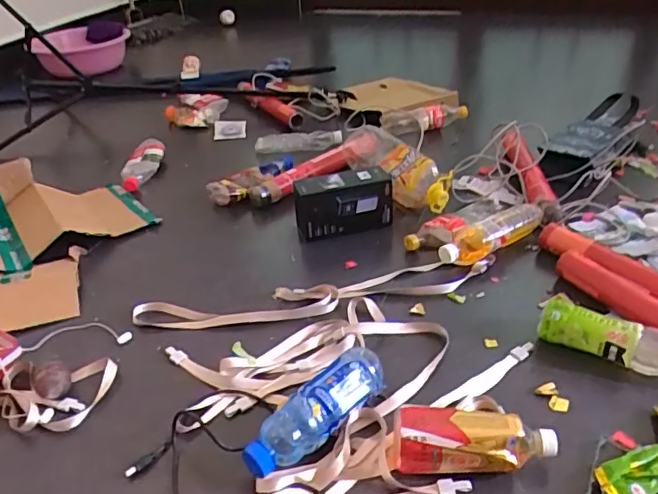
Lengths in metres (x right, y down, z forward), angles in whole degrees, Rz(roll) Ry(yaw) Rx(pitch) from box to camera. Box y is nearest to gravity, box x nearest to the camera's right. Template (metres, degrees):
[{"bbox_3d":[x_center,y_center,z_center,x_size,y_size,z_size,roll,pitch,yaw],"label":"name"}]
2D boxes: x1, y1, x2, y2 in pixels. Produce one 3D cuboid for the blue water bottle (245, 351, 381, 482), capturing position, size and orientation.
[{"bbox_3d":[-0.012,0.205,0.704,0.212,0.065,0.058,-29,41,-31],"label":"blue water bottle"}]

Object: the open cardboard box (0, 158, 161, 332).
[{"bbox_3d":[-0.575,-0.038,1.113,0.424,0.119,0.488,-30,41,-32],"label":"open cardboard box"}]

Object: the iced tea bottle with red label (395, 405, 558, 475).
[{"bbox_3d":[0.169,0.227,0.654,0.179,0.070,0.062,2,34,10],"label":"iced tea bottle with red label"}]

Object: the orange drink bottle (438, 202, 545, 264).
[{"bbox_3d":[0.291,-0.020,1.025,0.216,0.051,0.066,-21,37,-23],"label":"orange drink bottle"}]

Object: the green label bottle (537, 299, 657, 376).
[{"bbox_3d":[0.391,0.125,0.770,0.199,0.065,0.061,12,37,23],"label":"green label bottle"}]

